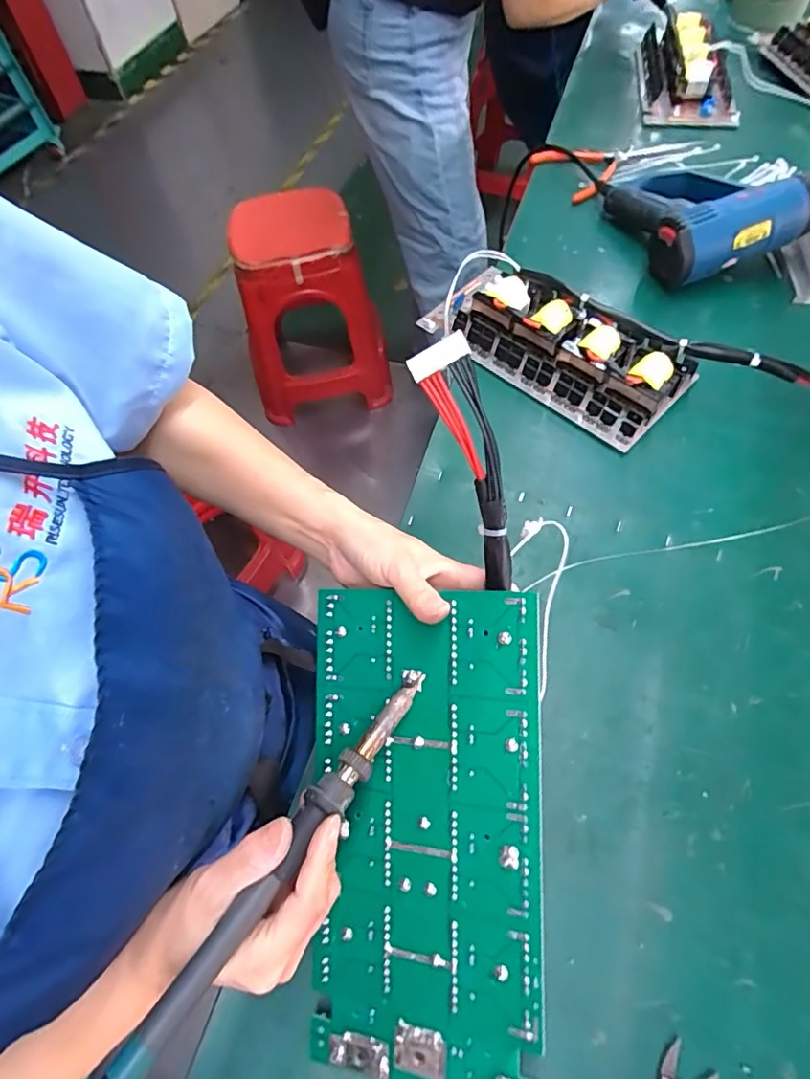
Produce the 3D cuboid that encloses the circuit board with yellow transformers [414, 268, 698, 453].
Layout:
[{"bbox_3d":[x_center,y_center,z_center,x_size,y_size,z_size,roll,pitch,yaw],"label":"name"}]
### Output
[{"bbox_3d":[0.167,-0.206,0.579,0.251,0.060,0.115,36,68,21],"label":"circuit board with yellow transformers"}]

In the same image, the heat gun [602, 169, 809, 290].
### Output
[{"bbox_3d":[0.413,-0.424,0.668,0.269,0.087,0.194,-15,61,-6],"label":"heat gun"}]

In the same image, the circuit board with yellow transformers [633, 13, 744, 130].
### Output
[{"bbox_3d":[0.456,-0.758,0.867,0.142,0.060,0.232,5,61,6],"label":"circuit board with yellow transformers"}]

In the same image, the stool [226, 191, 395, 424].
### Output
[{"bbox_3d":[-0.239,-0.593,1.436,0.352,0.474,0.285,-9,60,-2],"label":"stool"}]

